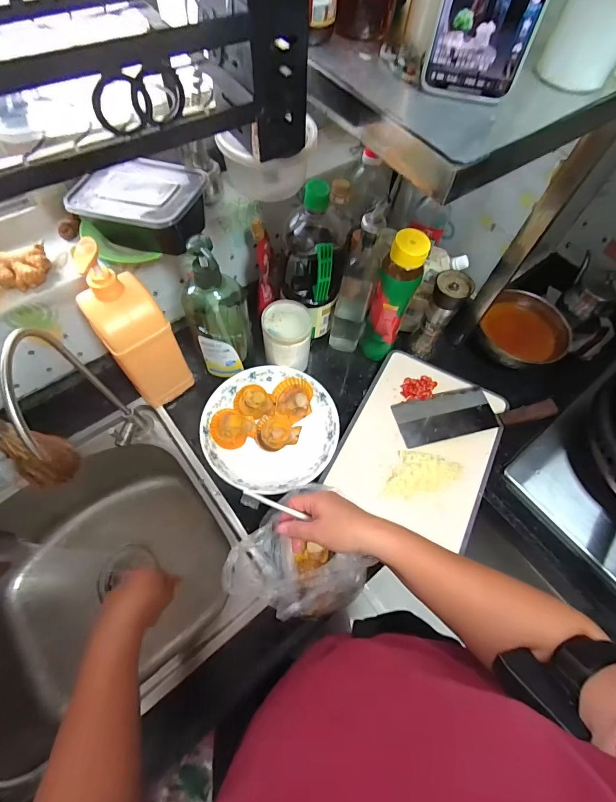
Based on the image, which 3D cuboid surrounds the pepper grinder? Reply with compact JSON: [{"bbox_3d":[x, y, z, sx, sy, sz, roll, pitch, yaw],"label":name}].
[{"bbox_3d":[0.230,-0.151,0.641,0.056,0.157,0.062,26,64,10],"label":"pepper grinder"}]

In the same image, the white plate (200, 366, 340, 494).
[{"bbox_3d":[-0.060,0.042,0.604,0.210,0.037,0.226,1,63,-3],"label":"white plate"}]

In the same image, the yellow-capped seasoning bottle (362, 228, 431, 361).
[{"bbox_3d":[0.142,-0.165,0.615,0.063,0.233,0.074,22,64,8],"label":"yellow-capped seasoning bottle"}]

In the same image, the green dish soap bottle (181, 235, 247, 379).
[{"bbox_3d":[-0.138,-0.132,0.551,0.087,0.244,0.066,-14,65,-10],"label":"green dish soap bottle"}]

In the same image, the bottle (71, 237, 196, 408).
[{"bbox_3d":[-0.252,-0.097,0.535,0.084,0.268,0.071,-37,71,-20],"label":"bottle"}]

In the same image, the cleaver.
[{"bbox_3d":[0.289,0.014,0.635,0.266,0.021,0.083,-10,64,-9],"label":"cleaver"}]

